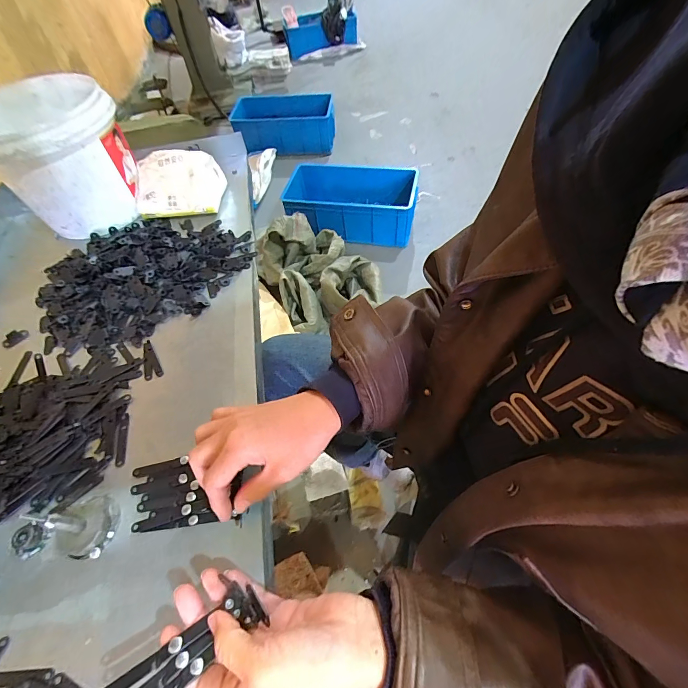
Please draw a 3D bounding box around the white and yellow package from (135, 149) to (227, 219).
[{"bbox_3d":[-0.255,-0.245,0.534,0.135,0.073,0.074,-12,57,-3],"label":"white and yellow package"}]

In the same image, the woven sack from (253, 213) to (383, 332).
[{"bbox_3d":[-0.111,-0.298,1.389,0.398,0.221,0.471,-28,59,-13],"label":"woven sack"}]

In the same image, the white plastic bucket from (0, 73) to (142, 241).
[{"bbox_3d":[-0.414,-0.279,0.528,0.167,0.143,0.196,-37,61,-18],"label":"white plastic bucket"}]

